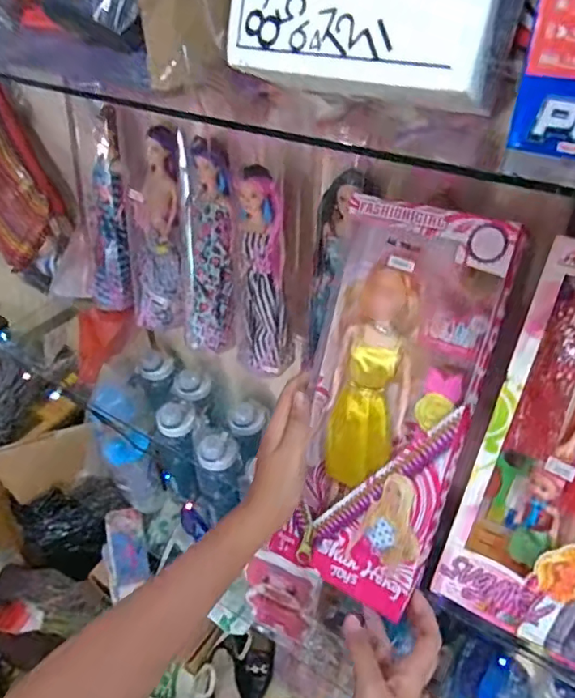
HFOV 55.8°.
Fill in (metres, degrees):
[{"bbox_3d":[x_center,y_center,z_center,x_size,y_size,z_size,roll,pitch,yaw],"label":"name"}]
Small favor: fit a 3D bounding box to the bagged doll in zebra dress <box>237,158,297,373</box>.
[{"bbox_3d":[-0.034,-0.090,0.663,0.067,0.260,0.069,-6,40,-4],"label":"bagged doll in zebra dress"}]

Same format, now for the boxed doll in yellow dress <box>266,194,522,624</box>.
[{"bbox_3d":[0.084,0.052,0.477,0.142,0.337,0.073,16,11,21],"label":"boxed doll in yellow dress"}]

